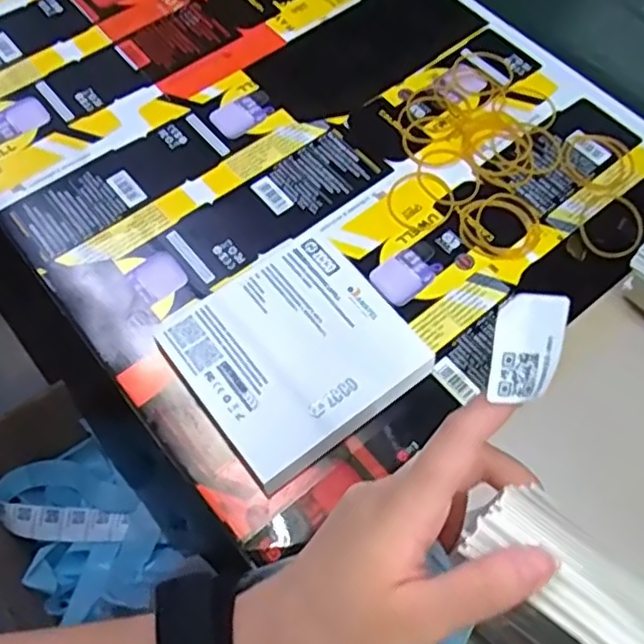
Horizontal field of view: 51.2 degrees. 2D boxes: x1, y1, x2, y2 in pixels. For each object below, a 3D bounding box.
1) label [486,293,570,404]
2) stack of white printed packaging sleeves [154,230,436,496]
[{"bbox_3d":[0.073,0.009,0.237,0.029,0.004,0.038,3,98,-21],"label":"label"},{"bbox_3d":[-0.017,0.017,0.392,0.120,0.020,0.117,-34,68,-15],"label":"stack of white printed packaging sleeves"}]

